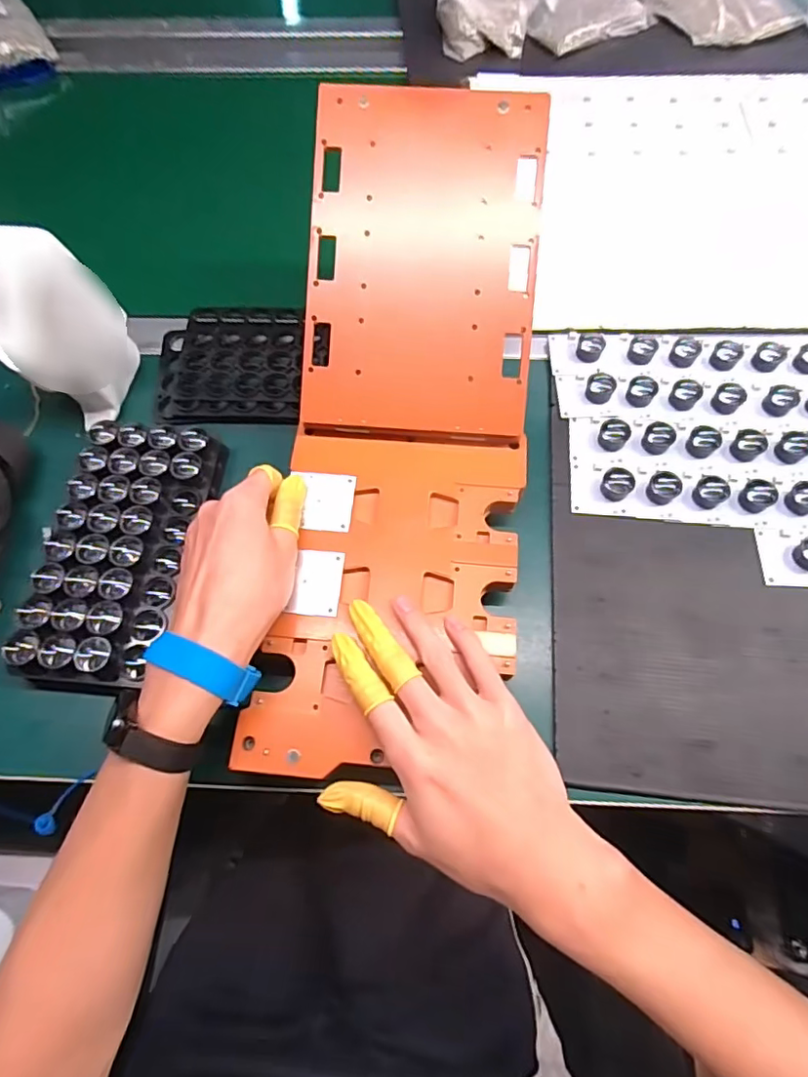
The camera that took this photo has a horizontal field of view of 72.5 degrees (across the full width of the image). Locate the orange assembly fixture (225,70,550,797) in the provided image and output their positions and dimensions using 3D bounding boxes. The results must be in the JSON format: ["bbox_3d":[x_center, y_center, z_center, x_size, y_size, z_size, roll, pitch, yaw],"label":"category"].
[{"bbox_3d":[0.003,-0.080,0.374,0.166,0.067,0.447,8,84,5],"label":"orange assembly fixture"}]

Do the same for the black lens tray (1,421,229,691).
[{"bbox_3d":[-0.200,0.007,0.392,0.091,0.031,0.191,6,67,4],"label":"black lens tray"}]

